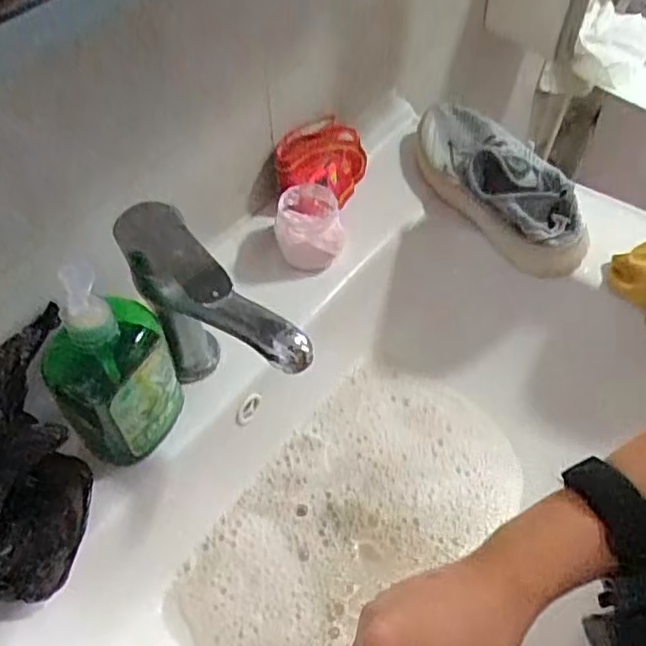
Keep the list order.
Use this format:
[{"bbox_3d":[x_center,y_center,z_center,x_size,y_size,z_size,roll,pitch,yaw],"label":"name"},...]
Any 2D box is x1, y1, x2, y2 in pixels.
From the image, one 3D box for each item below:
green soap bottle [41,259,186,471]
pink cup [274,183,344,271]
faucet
[{"bbox_3d":[-0.143,0.027,0.454,0.050,0.164,0.085,29,58,23],"label":"green soap bottle"},{"bbox_3d":[-0.013,-0.089,0.611,0.062,0.051,0.055,-6,52,-2],"label":"pink cup"},{"bbox_3d":[-0.073,0.010,0.471,0.146,0.177,0.050,32,59,25],"label":"faucet"}]

